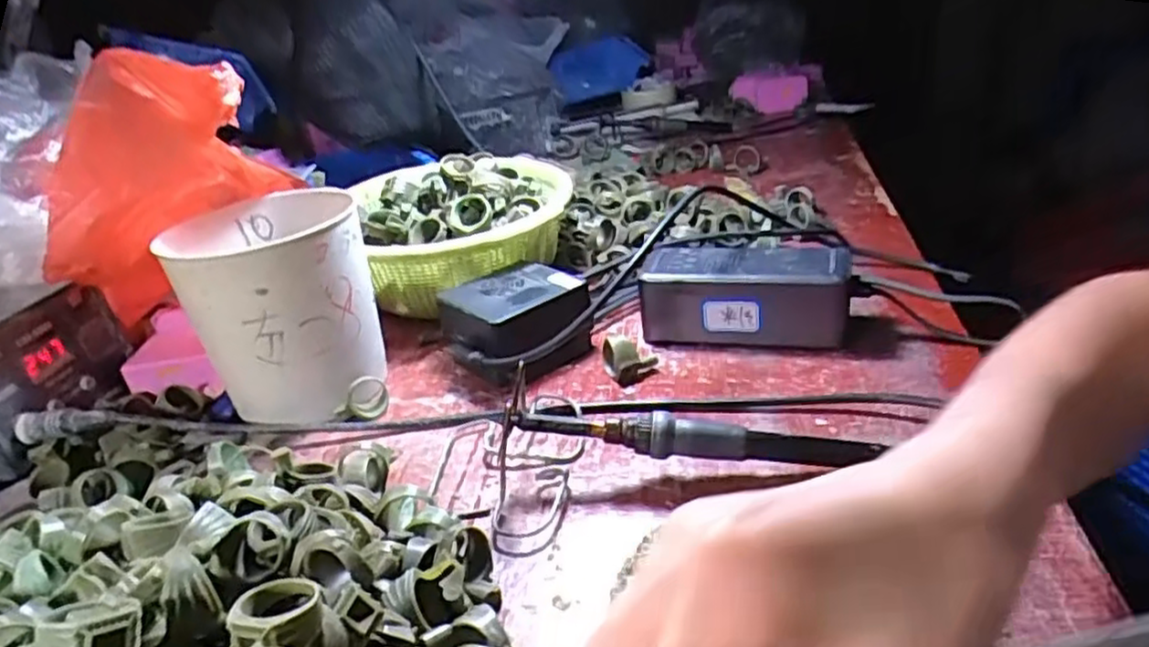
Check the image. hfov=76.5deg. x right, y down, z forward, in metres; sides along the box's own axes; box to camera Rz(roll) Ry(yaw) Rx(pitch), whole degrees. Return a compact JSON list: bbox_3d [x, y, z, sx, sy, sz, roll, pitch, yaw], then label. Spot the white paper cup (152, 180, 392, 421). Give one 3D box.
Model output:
[{"bbox_3d":[-0.179,-0.010,0.459,0.104,0.114,0.114,-15,26,-13],"label":"white paper cup"}]

